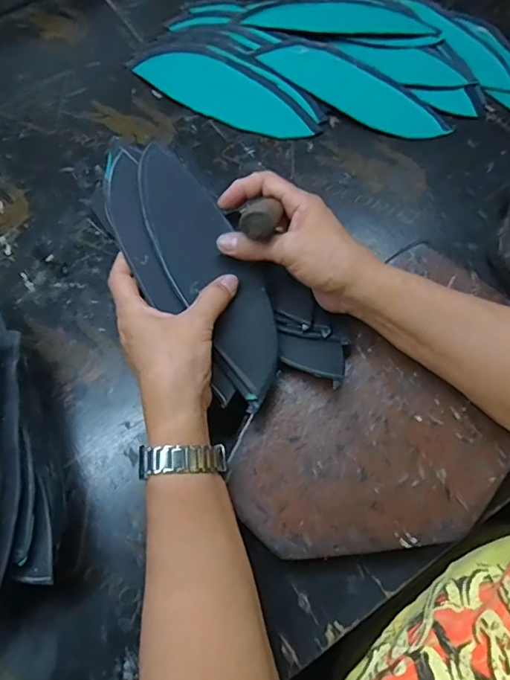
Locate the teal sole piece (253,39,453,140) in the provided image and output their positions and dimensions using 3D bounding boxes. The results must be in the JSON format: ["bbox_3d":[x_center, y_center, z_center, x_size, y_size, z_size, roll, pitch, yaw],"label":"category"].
[{"bbox_3d":[0.100,-0.261,0.510,0.206,0.015,0.060,32,72,16],"label":"teal sole piece"}]

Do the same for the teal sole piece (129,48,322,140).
[{"bbox_3d":[-0.033,-0.262,0.521,0.207,0.012,0.064,33,72,16],"label":"teal sole piece"}]

